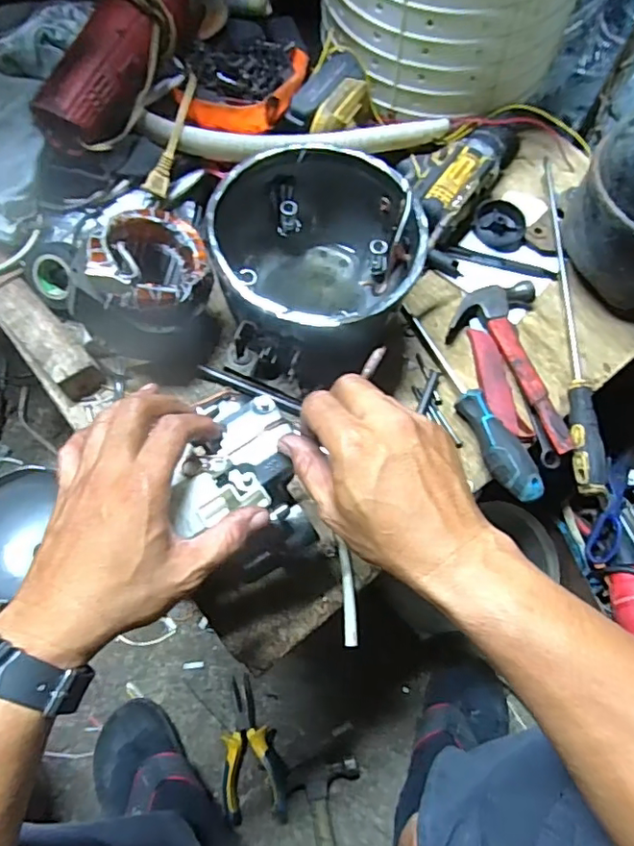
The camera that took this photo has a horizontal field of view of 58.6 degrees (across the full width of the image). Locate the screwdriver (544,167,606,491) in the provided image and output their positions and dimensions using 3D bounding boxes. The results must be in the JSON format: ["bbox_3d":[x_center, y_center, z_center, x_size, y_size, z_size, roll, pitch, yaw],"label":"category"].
[{"bbox_3d":[0.256,-0.110,0.571,0.024,0.022,0.370,4,67,-1],"label":"screwdriver"}]

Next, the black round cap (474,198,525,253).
[{"bbox_3d":[0.202,-0.219,0.620,0.056,0.014,0.063,23,68,7],"label":"black round cap"}]

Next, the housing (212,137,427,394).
[{"bbox_3d":[-0.001,-0.144,0.517,0.172,0.119,0.191,-7,68,-5],"label":"housing"}]

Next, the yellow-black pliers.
[{"bbox_3d":[-0.077,0.397,0.692,0.075,0.035,0.156,-3,68,-4],"label":"yellow-black pliers"}]

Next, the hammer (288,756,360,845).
[{"bbox_3d":[0.036,0.510,0.663,0.085,0.028,0.195,-17,69,-9],"label":"hammer"}]

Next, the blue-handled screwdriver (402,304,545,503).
[{"bbox_3d":[0.141,-0.026,0.526,0.030,0.036,0.217,-20,70,-10],"label":"blue-handled screwdriver"}]

